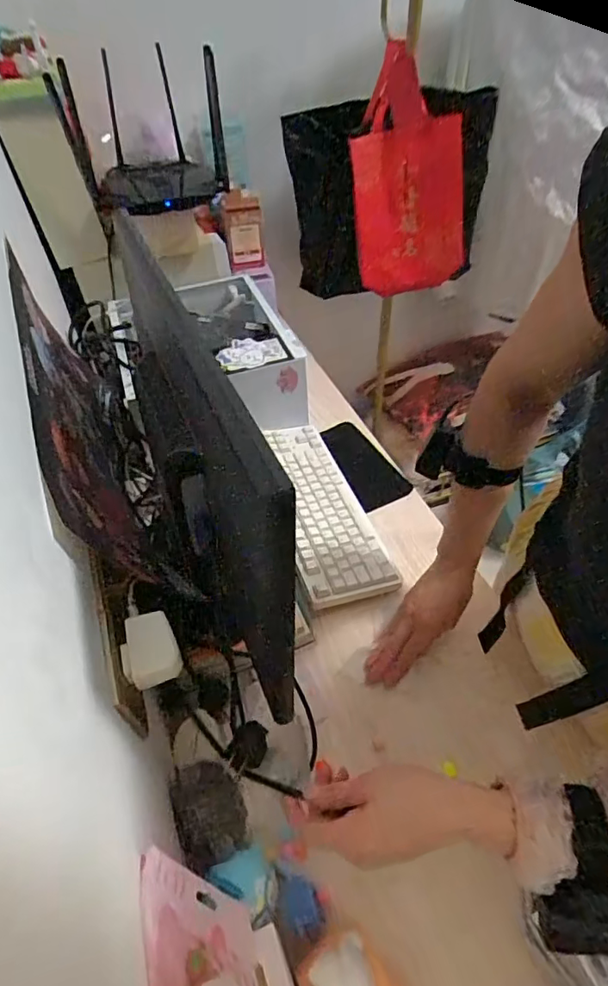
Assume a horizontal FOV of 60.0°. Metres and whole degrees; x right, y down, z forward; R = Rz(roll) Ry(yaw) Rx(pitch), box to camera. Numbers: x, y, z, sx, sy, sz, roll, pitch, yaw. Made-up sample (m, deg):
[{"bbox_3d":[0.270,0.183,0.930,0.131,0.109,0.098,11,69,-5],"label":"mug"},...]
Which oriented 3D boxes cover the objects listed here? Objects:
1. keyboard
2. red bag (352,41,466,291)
[{"bbox_3d":[0.015,0.006,0.807,0.127,0.033,0.360,-16,48,-10],"label":"keyboard"},{"bbox_3d":[0.229,-0.633,1.149,0.280,0.463,0.062,-30,51,-4],"label":"red bag"}]

